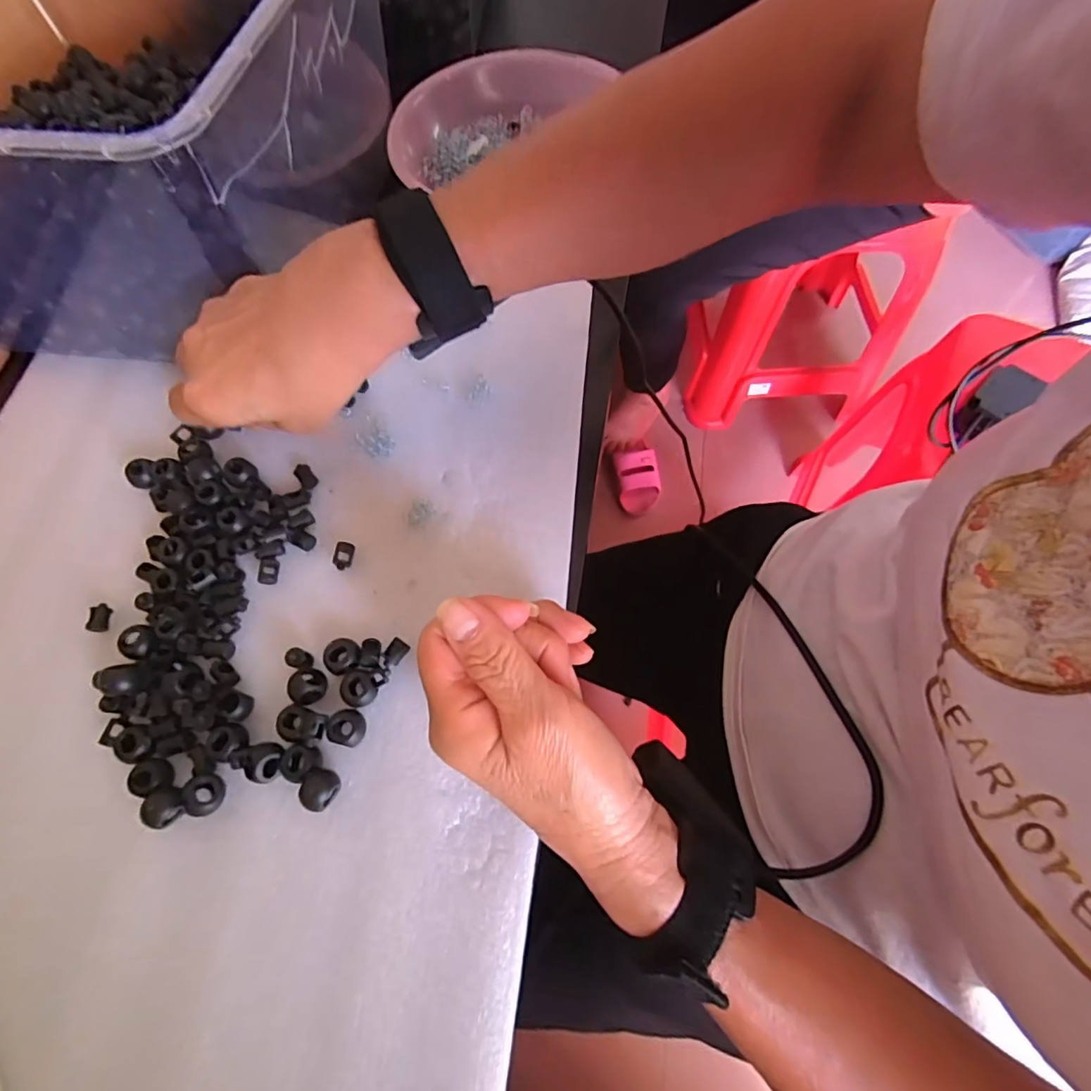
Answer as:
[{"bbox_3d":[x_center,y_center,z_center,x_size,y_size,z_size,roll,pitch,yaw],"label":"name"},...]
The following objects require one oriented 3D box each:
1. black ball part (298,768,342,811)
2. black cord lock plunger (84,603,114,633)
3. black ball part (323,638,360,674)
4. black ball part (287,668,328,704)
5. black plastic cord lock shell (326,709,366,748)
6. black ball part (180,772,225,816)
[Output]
[{"bbox_3d":[-0.102,0.111,0.247,0.015,0.014,0.017,30,72,12],"label":"black ball part"},{"bbox_3d":[-0.236,0.038,0.287,0.011,0.006,0.015,5,68,3],"label":"black cord lock plunger"},{"bbox_3d":[-0.101,0.056,0.272,0.017,0.011,0.017,0,68,1],"label":"black ball part"},{"bbox_3d":[-0.115,0.069,0.263,0.016,0.012,0.016,0,68,1],"label":"black ball part"},{"bbox_3d":[-0.094,0.087,0.256,0.015,0.011,0.017,1,68,2],"label":"black plastic cord lock shell"},{"bbox_3d":[-0.157,0.114,0.247,0.017,0.011,0.018,0,68,1],"label":"black ball part"}]

